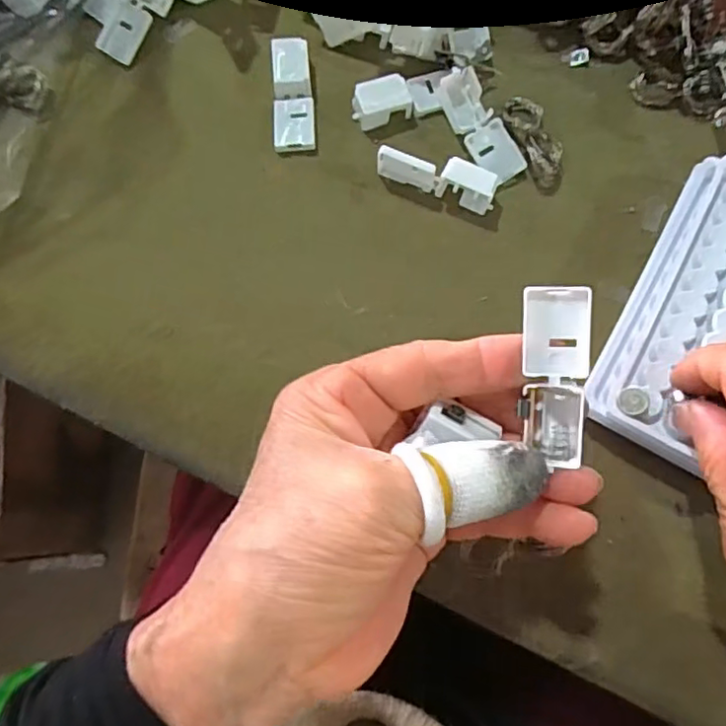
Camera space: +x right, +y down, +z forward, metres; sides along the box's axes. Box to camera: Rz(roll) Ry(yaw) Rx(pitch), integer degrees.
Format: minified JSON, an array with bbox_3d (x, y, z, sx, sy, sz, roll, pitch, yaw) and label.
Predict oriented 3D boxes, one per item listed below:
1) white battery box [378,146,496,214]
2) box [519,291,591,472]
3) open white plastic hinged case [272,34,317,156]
[{"bbox_3d":[0.034,-0.086,0.281,0.054,0.018,0.012,23,78,5],"label":"white battery box"},{"bbox_3d":[0.059,0.004,0.189,0.019,0.012,0.054,-3,104,1],"label":"box"},{"bbox_3d":[-0.033,-0.127,0.295,0.019,0.011,0.053,-3,89,1],"label":"open white plastic hinged case"}]

